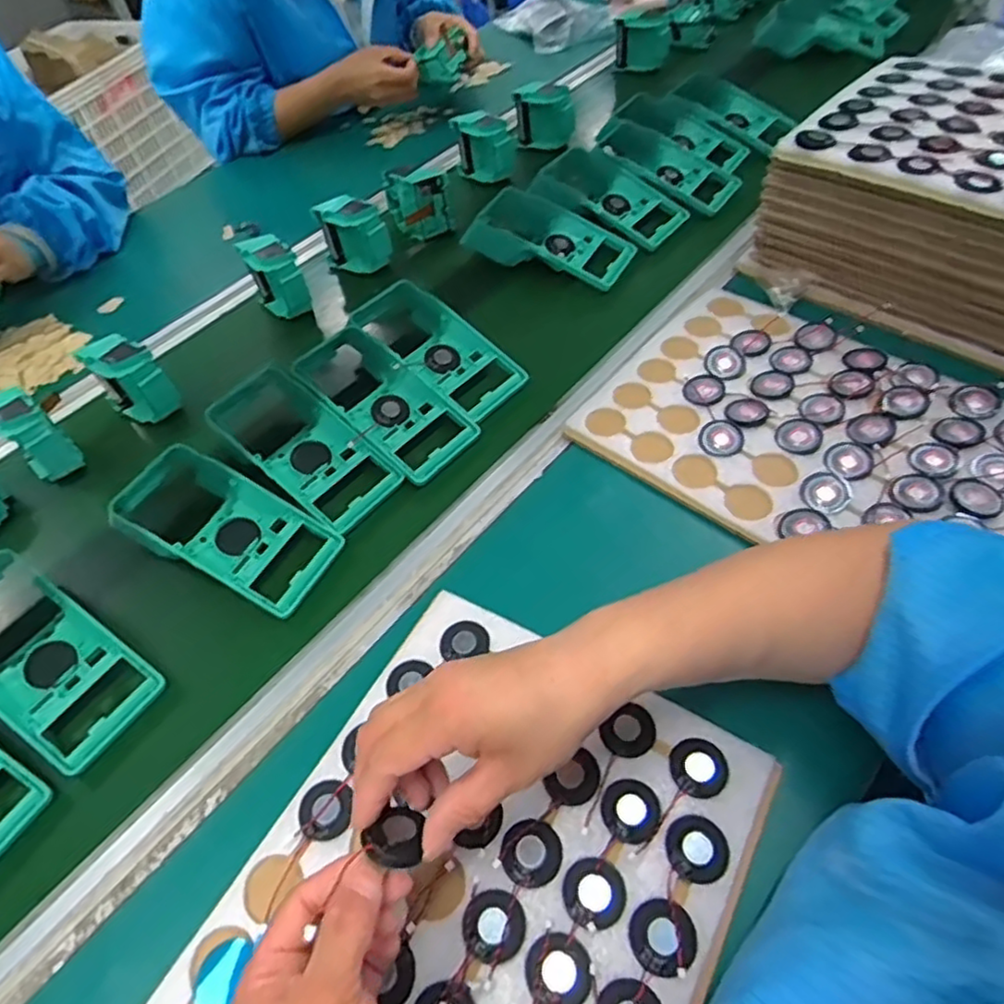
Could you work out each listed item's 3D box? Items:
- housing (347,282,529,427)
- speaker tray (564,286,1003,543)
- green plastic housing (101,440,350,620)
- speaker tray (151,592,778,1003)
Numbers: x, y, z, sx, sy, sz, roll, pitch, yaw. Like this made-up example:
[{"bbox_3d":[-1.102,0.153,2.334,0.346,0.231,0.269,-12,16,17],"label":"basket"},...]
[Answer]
[{"bbox_3d":[-0.068,-0.152,0.640,0.181,0.042,0.083,32,60,28],"label":"housing"},{"bbox_3d":[0.251,-0.063,0.549,0.316,0.032,0.245,34,61,29],"label":"speaker tray"},{"bbox_3d":[-0.227,0.019,0.530,0.186,0.050,0.088,20,55,21],"label":"green plastic housing"},{"bbox_3d":[-0.020,0.222,0.357,0.238,0.019,0.315,22,56,22],"label":"speaker tray"}]

